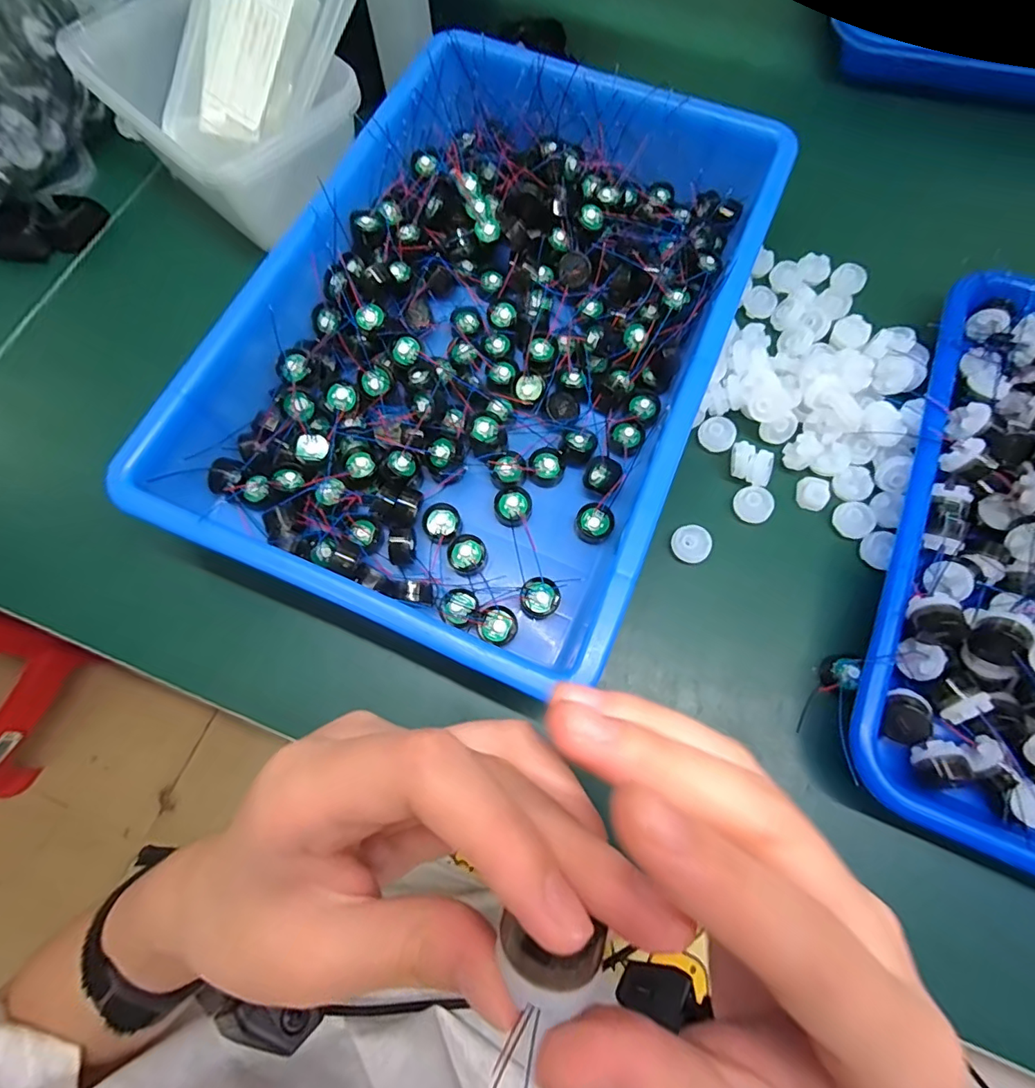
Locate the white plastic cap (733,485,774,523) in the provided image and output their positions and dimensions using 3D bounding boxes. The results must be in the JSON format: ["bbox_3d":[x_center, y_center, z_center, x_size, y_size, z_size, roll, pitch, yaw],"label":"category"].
[{"bbox_3d":[0.135,-0.022,0.295,0.021,0.005,0.021,19,95,20],"label":"white plastic cap"}]

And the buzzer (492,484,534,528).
[{"bbox_3d":[-0.003,-0.021,0.290,0.021,0.008,0.022,24,74,7],"label":"buzzer"}]

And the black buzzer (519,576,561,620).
[{"bbox_3d":[0.012,0.029,0.274,0.021,0.011,0.020,0,72,0],"label":"black buzzer"}]

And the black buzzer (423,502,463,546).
[{"bbox_3d":[-0.042,-0.012,0.286,0.021,0.008,0.024,-40,77,-12],"label":"black buzzer"}]

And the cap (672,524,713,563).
[{"bbox_3d":[0.097,0.001,0.289,0.020,0.012,0.021,0,72,0],"label":"cap"}]

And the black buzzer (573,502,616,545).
[{"bbox_3d":[0.043,-0.011,0.288,0.021,0.013,0.019,36,76,11],"label":"black buzzer"}]

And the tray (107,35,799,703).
[{"bbox_3d":[-0.012,-0.126,0.294,0.238,0.050,0.355,23,74,7],"label":"tray"}]

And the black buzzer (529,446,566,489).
[{"bbox_3d":[0.017,-0.044,0.297,0.020,0.014,0.018,28,75,8],"label":"black buzzer"}]

